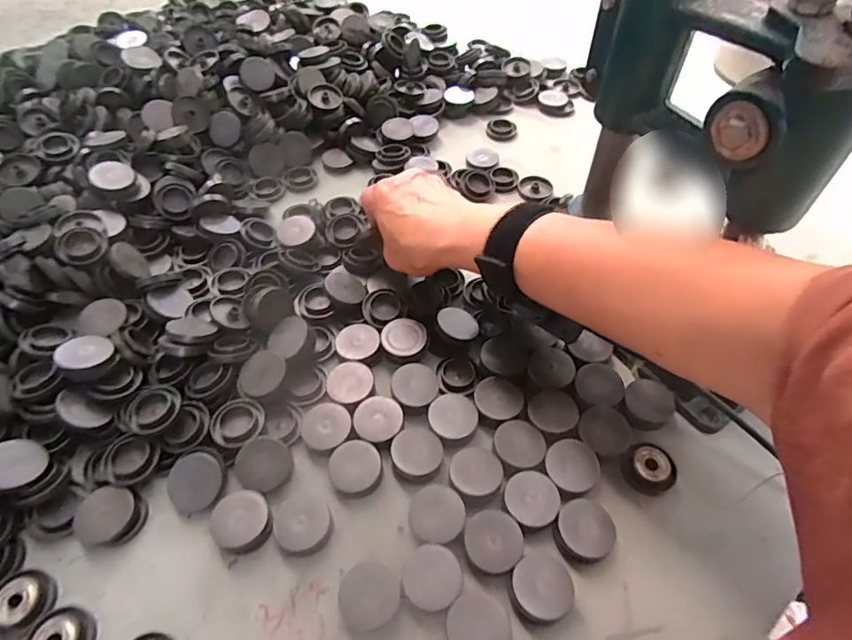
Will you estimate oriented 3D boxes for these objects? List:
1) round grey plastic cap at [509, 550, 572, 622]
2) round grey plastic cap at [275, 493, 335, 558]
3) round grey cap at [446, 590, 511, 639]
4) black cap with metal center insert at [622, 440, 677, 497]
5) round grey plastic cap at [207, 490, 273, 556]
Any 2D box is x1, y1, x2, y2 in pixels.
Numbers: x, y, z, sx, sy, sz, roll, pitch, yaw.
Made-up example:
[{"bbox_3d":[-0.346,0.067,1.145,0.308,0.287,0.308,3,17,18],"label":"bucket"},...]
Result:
[{"bbox_3d":[0.063,0.147,0.283,0.034,0.012,0.032,0,52,0],"label":"round grey plastic cap"},{"bbox_3d":[-0.072,0.118,0.304,0.031,0.012,0.033,0,52,0],"label":"round grey plastic cap"},{"bbox_3d":[0.028,0.162,0.273,0.033,0.011,0.032,0,52,0],"label":"round grey cap"},{"bbox_3d":[0.142,0.092,0.326,0.035,0.008,0.031,-21,55,-15],"label":"black cap with metal center insert"},{"bbox_3d":[-0.108,0.117,0.303,0.032,0.012,0.036,-26,57,-18],"label":"round grey plastic cap"}]

